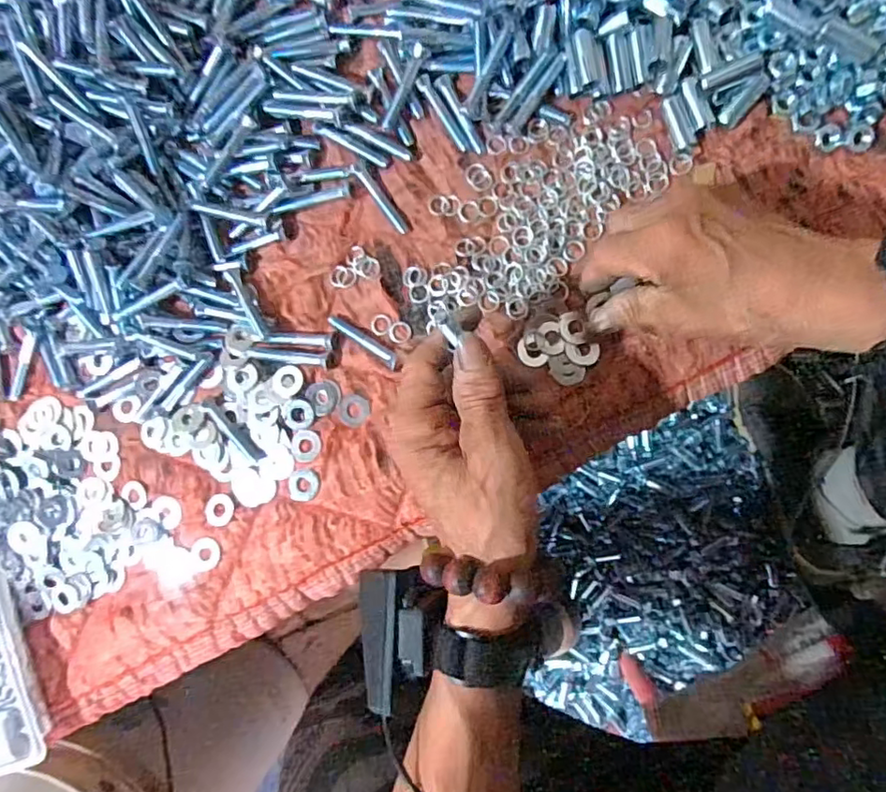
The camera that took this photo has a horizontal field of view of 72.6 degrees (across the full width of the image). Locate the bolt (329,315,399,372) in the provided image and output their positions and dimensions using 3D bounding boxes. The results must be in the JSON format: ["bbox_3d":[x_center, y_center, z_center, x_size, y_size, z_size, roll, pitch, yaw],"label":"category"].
[{"bbox_3d":[-0.053,-0.036,0.403,0.059,0.010,0.009,33,93,7],"label":"bolt"}]

